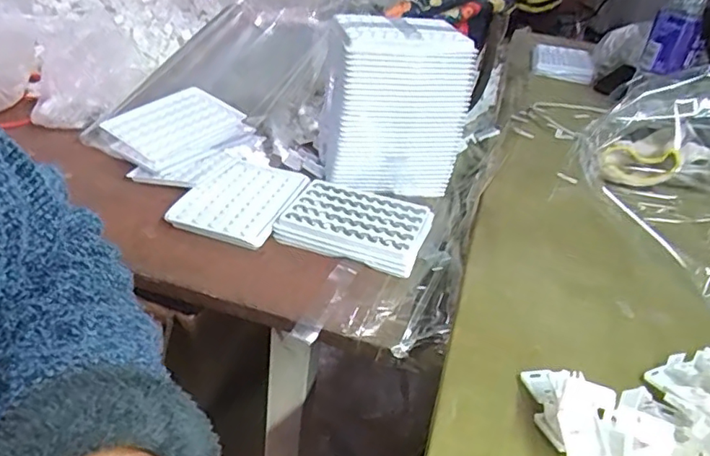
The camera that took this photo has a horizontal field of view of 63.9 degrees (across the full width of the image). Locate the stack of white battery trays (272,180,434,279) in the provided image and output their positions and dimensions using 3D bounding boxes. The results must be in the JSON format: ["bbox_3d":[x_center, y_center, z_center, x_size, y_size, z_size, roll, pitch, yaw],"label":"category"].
[{"bbox_3d":[0.002,-0.005,0.526,0.126,0.027,0.084,16,34,14],"label":"stack of white battery trays"}]

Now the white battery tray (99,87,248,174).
[{"bbox_3d":[-0.193,-0.110,0.626,0.105,0.011,0.134,38,48,22],"label":"white battery tray"}]

